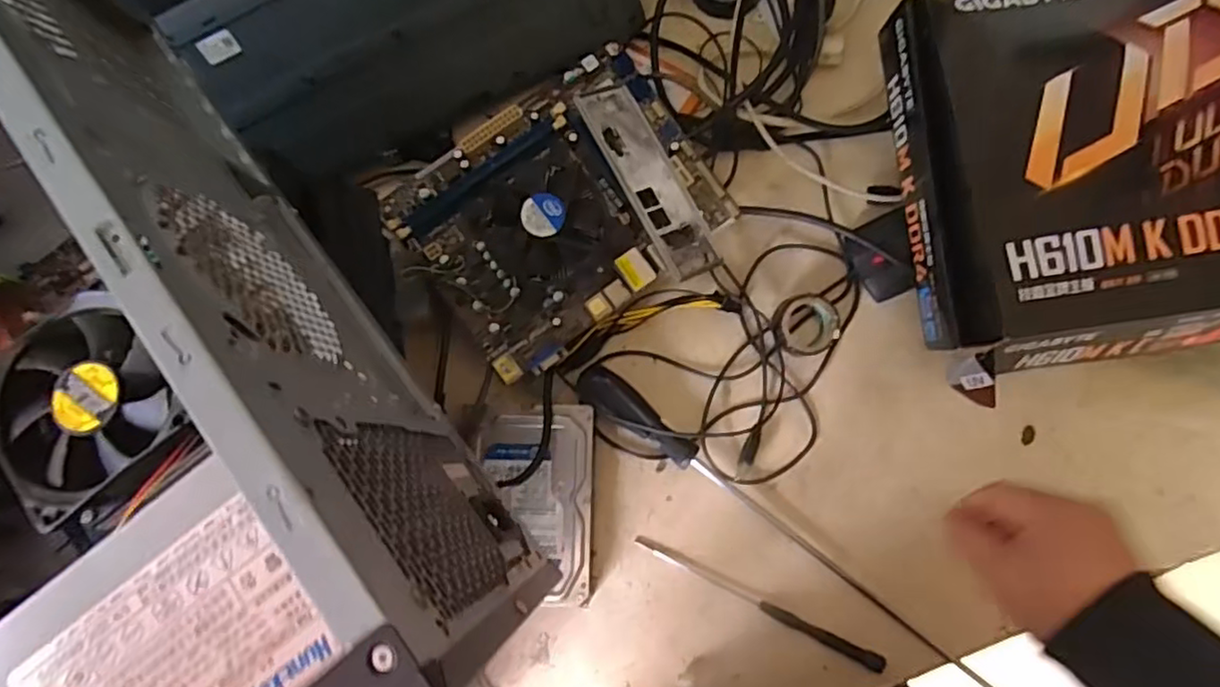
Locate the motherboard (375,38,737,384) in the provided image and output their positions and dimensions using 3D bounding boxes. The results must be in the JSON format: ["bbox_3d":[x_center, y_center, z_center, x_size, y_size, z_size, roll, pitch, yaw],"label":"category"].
[{"bbox_3d":[-0.034,-0.099,0.482,0.216,0.066,0.168,-34,80,-1],"label":"motherboard"}]

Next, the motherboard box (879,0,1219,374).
[{"bbox_3d":[0.329,-0.118,0.415,0.258,0.066,0.239,-9,81,4],"label":"motherboard box"}]

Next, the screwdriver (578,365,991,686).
[{"bbox_3d":[0.131,0.145,0.472,0.397,0.030,0.027,39,87,9],"label":"screwdriver"}]

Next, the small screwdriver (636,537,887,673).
[{"bbox_3d":[0.108,0.190,0.484,0.192,0.008,0.013,26,84,8],"label":"small screwdriver"}]

